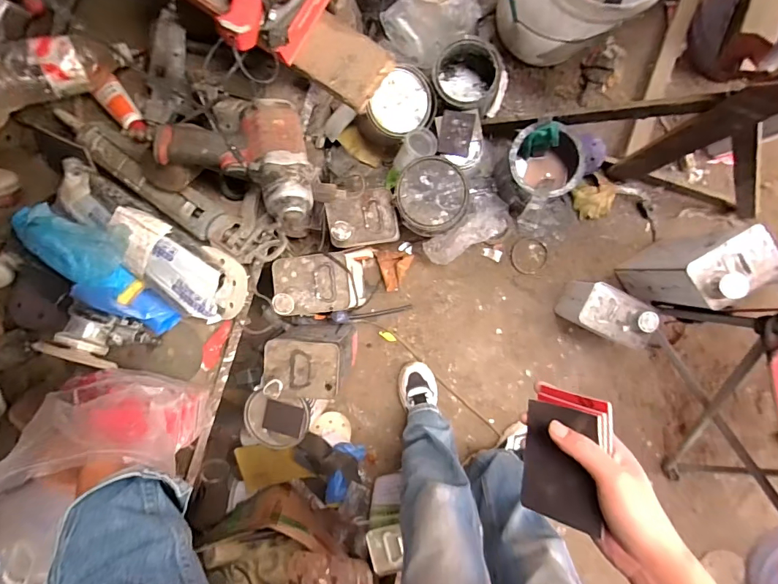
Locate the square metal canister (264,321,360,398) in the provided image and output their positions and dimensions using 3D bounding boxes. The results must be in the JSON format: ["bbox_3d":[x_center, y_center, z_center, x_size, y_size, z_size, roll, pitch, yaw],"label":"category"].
[{"bbox_3d":[-0.177,0.156,1.050,0.176,0.286,0.133,8,94,3],"label":"square metal canister"}]

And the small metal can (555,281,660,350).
[{"bbox_3d":[0.527,0.049,1.044,0.178,0.211,0.112,27,95,1],"label":"small metal can"}]

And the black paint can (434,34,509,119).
[{"bbox_3d":[0.201,-0.517,1.053,0.178,0.159,0.175,0,93,3],"label":"black paint can"}]

